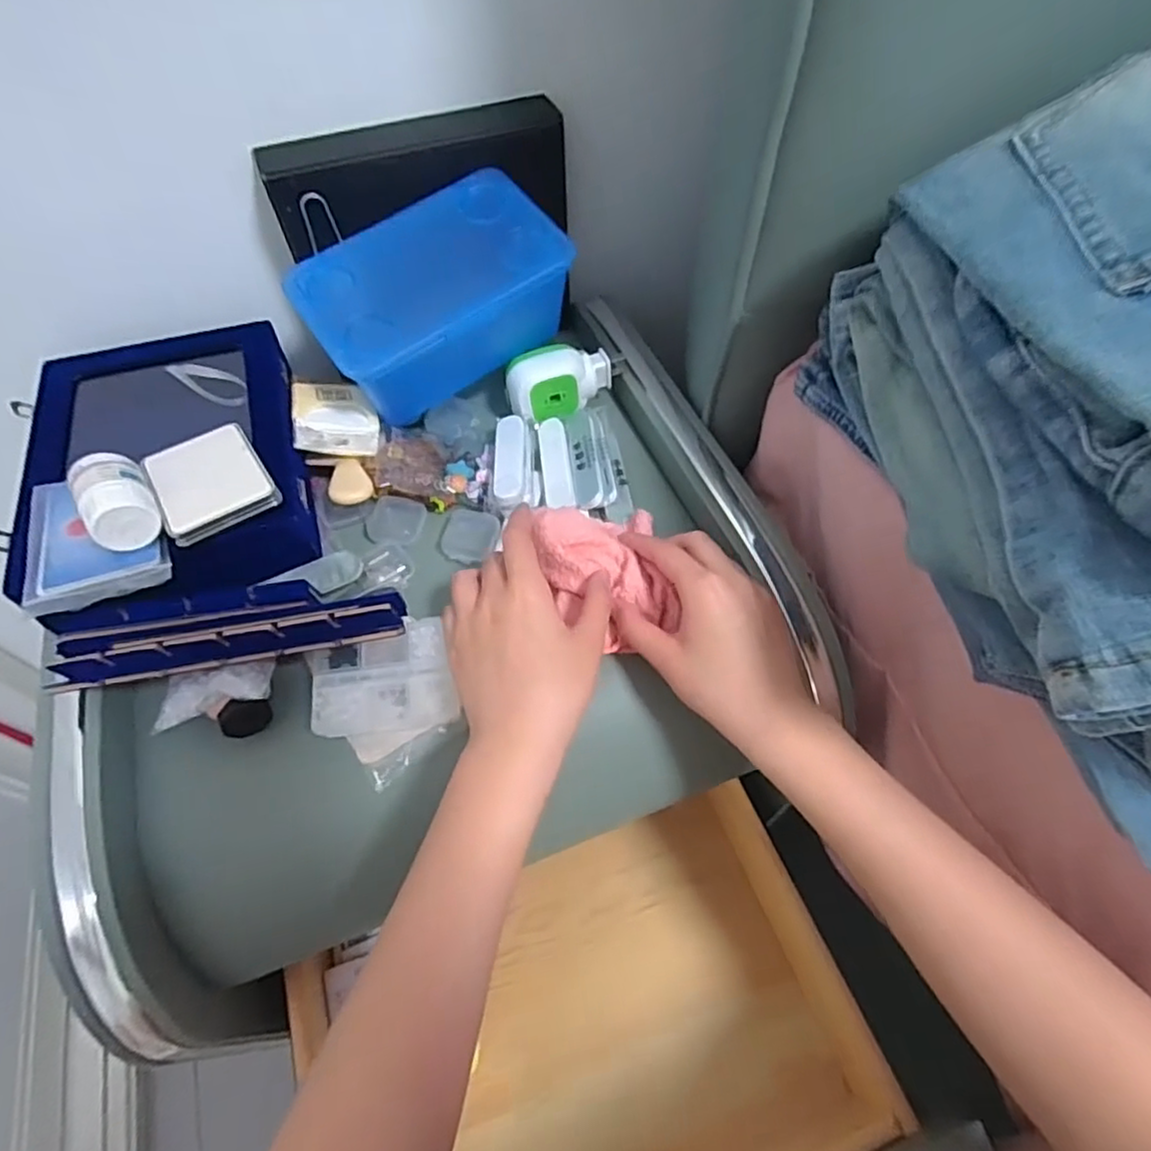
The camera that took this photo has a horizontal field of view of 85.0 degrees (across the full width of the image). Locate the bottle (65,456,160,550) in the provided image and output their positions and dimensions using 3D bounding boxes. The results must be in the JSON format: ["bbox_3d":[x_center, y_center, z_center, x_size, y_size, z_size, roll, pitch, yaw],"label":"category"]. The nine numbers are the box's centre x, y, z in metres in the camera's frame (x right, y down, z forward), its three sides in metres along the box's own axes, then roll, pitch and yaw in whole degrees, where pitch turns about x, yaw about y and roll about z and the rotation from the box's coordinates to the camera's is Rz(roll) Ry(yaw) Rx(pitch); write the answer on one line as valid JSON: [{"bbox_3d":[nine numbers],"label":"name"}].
[{"bbox_3d":[-0.243,-0.040,0.332,0.030,0.028,0.049,-32,61,-17],"label":"bottle"}]

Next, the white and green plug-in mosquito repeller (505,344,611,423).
[{"bbox_3d":[-0.011,-0.146,0.468,0.079,0.041,0.031,-14,57,-6],"label":"white and green plug-in mosquito repeller"}]

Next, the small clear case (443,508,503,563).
[{"bbox_3d":[-0.071,-0.027,0.429,0.037,0.006,0.040,4,57,5],"label":"small clear case"}]

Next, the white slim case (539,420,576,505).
[{"bbox_3d":[-0.014,-0.082,0.454,0.020,0.010,0.082,-7,57,-2],"label":"white slim case"}]

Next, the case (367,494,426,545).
[{"bbox_3d":[-0.124,-0.038,0.434,0.038,0.006,0.039,5,57,6],"label":"case"}]

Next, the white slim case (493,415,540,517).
[{"bbox_3d":[-0.042,-0.079,0.443,0.029,0.022,0.093,-4,57,0],"label":"white slim case"}]

